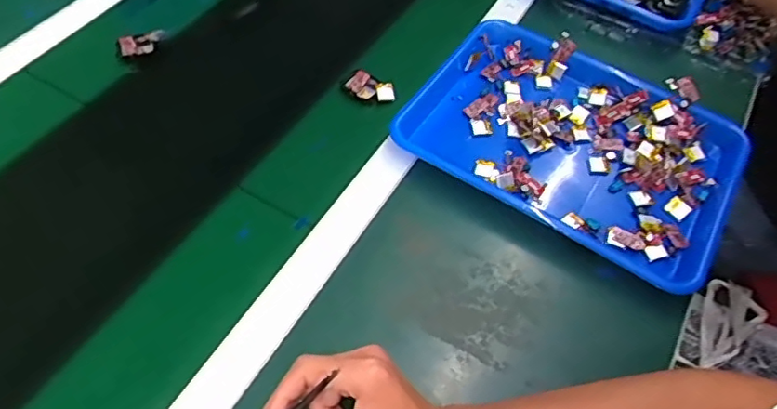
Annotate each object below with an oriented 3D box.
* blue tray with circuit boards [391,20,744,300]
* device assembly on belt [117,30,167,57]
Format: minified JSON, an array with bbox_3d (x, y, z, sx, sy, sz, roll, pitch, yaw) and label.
[{"bbox_3d":[0.199,-0.071,0.639,0.334,0.039,0.250,31,59,16],"label":"blue tray with circuit boards"},{"bbox_3d":[-0.292,-0.191,0.699,0.055,0.007,0.031,-17,59,-16],"label":"device assembly on belt"}]

